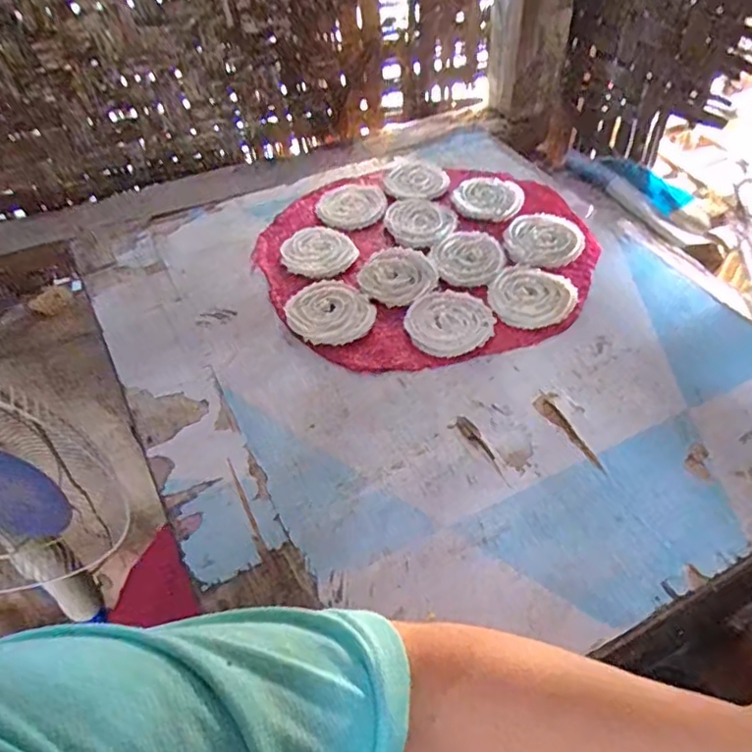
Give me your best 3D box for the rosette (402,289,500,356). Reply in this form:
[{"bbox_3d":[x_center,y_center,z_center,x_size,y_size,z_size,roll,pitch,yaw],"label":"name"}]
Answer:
[{"bbox_3d":[0.067,-0.052,0.570,0.077,0.007,0.073,-1,50,1],"label":"rosette"}]

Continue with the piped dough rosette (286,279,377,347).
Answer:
[{"bbox_3d":[-0.042,-0.060,0.579,0.075,0.009,0.077,-1,50,1],"label":"piped dough rosette"}]

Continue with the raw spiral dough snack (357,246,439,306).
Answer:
[{"bbox_3d":[0.021,-0.099,0.605,0.076,0.006,0.074,-1,50,1],"label":"raw spiral dough snack"}]

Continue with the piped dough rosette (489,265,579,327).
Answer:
[{"bbox_3d":[0.148,-0.078,0.589,0.087,0.005,0.075,-37,58,-25],"label":"piped dough rosette"}]

